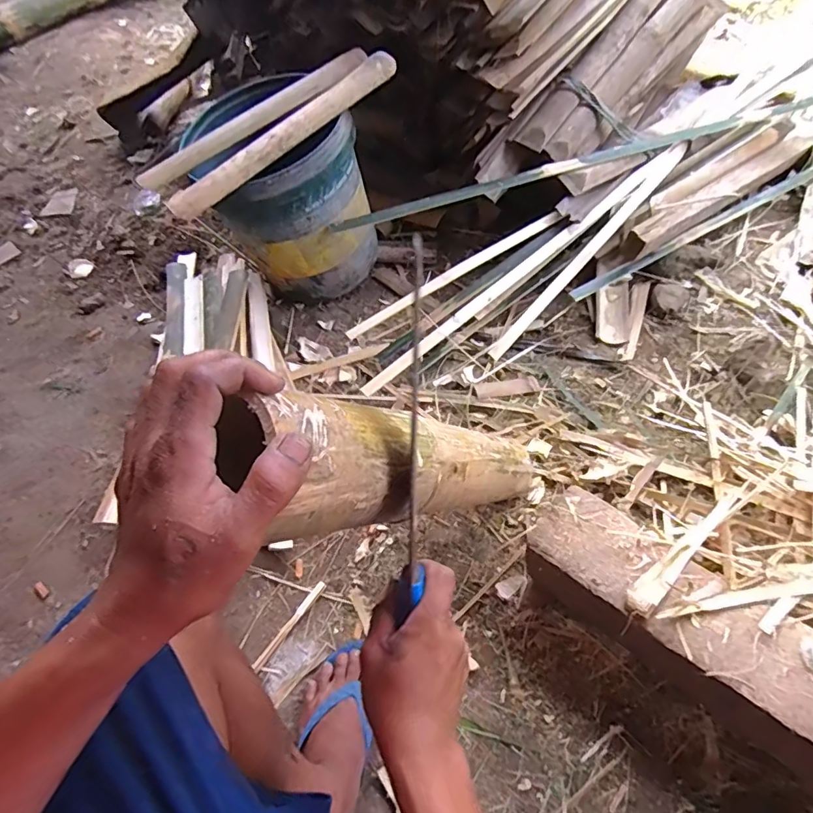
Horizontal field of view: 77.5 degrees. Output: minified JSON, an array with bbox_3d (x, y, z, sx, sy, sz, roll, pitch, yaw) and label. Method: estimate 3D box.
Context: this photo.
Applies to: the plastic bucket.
[{"bbox_3d":[-0.249,-0.403,1.010,0.274,0.320,0.304,-32,59,-16],"label":"plastic bucket"}]

